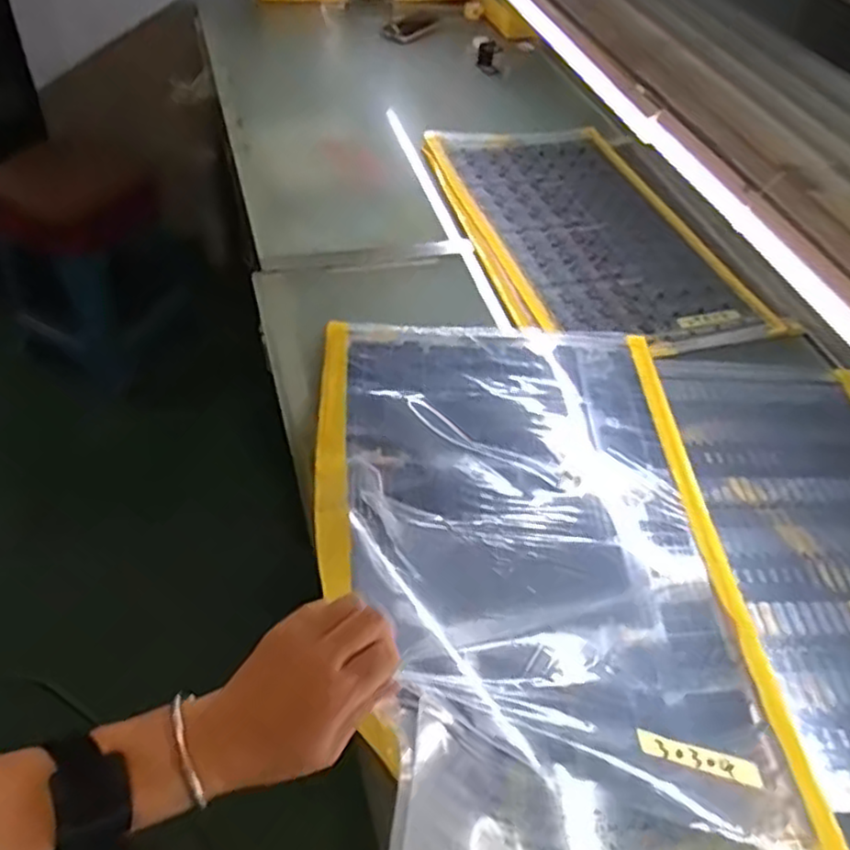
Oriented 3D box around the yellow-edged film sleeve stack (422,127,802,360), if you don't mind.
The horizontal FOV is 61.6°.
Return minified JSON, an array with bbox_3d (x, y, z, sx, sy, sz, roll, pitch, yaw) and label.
[{"bbox_3d":[0.254,-0.329,1.178,0.367,0.020,0.635,-11,51,-16],"label":"yellow-edged film sleeve stack"}]

